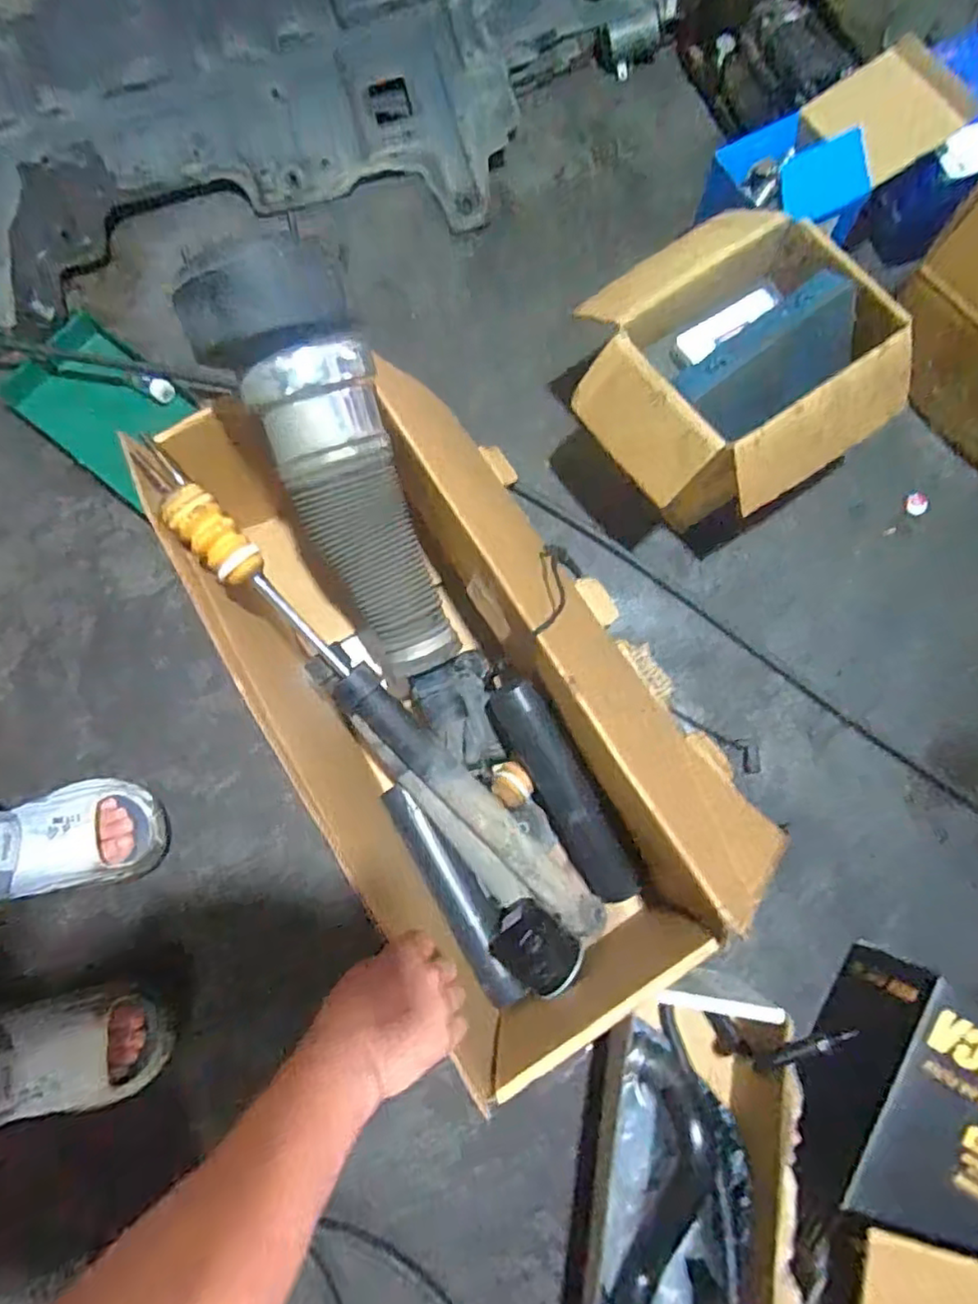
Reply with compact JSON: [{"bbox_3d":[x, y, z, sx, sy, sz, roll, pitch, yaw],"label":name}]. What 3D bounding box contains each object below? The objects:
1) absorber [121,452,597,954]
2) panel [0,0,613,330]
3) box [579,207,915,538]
[{"bbox_3d":[-0.113,0.079,0.710,0.071,0.079,0.693,-44,101,-10],"label":"absorber"},{"bbox_3d":[-0.428,-0.901,1.033,1.344,0.103,0.574,-18,76,-4],"label":"panel"},{"bbox_3d":[0.286,-0.345,0.813,0.374,0.203,0.338,-34,78,-6],"label":"box"}]

